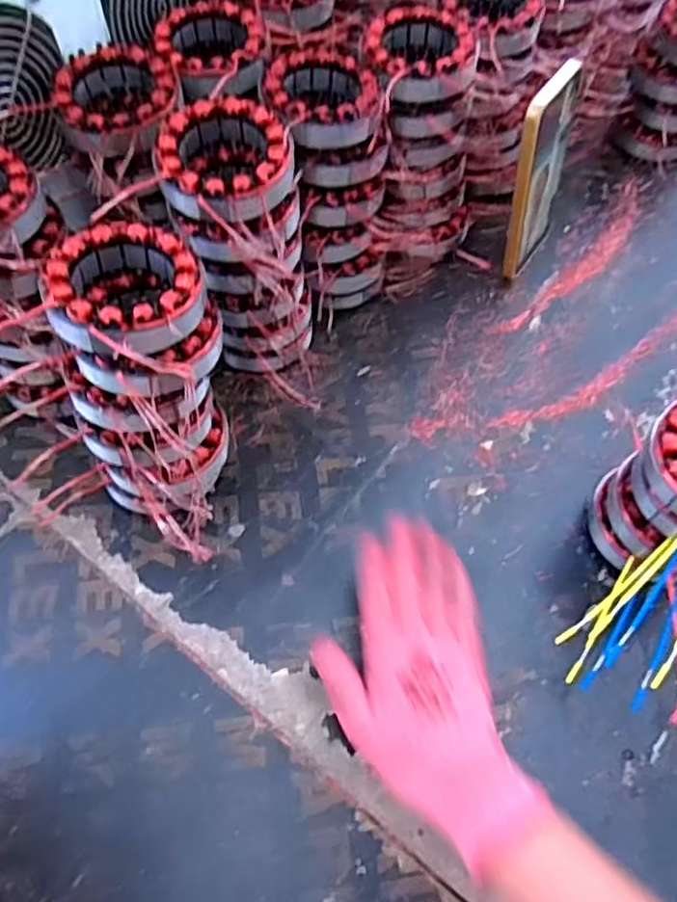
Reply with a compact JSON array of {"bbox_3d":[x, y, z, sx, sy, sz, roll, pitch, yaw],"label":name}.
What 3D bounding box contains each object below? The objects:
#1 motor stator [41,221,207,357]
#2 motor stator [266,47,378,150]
[{"bbox_3d":[-0.117,-0.088,0.372,0.082,0.038,0.100,-11,63,-7],"label":"motor stator"},{"bbox_3d":[-0.011,-0.254,0.475,0.076,0.032,0.081,-5,63,-4],"label":"motor stator"}]

